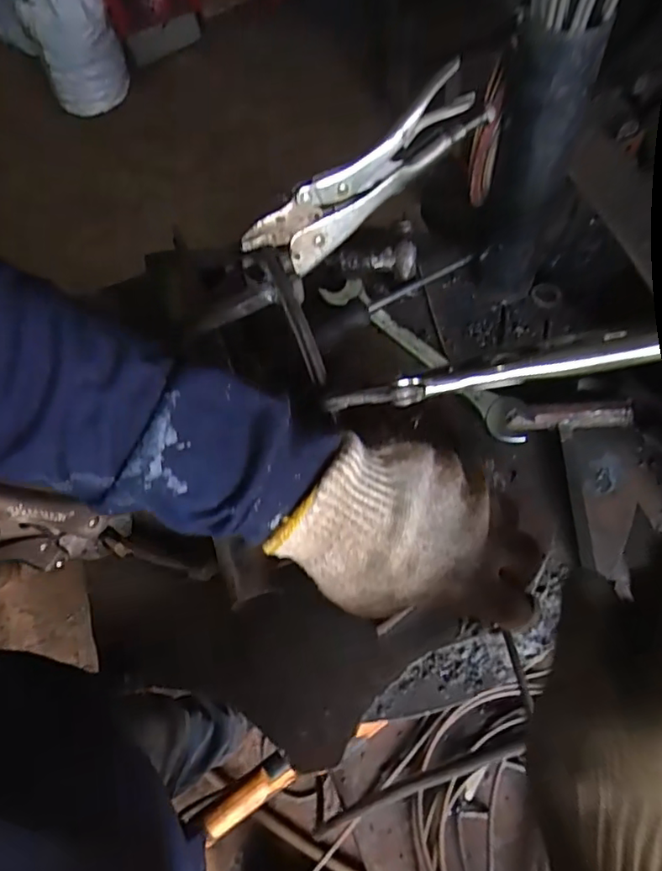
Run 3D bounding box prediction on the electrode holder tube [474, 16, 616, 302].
[{"bbox_3d":[0.140,-0.183,0.420,0.067,0.197,0.045,14,68,7],"label":"electrode holder tube"}]

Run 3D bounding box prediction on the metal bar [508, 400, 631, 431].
[{"bbox_3d":[0.177,-0.015,0.430,0.089,0.015,0.019,-5,62,4],"label":"metal bar"}]

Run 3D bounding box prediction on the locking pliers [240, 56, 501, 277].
[{"bbox_3d":[0.020,-0.164,0.364,0.166,0.054,0.016,-40,38,7],"label":"locking pliers"}]

